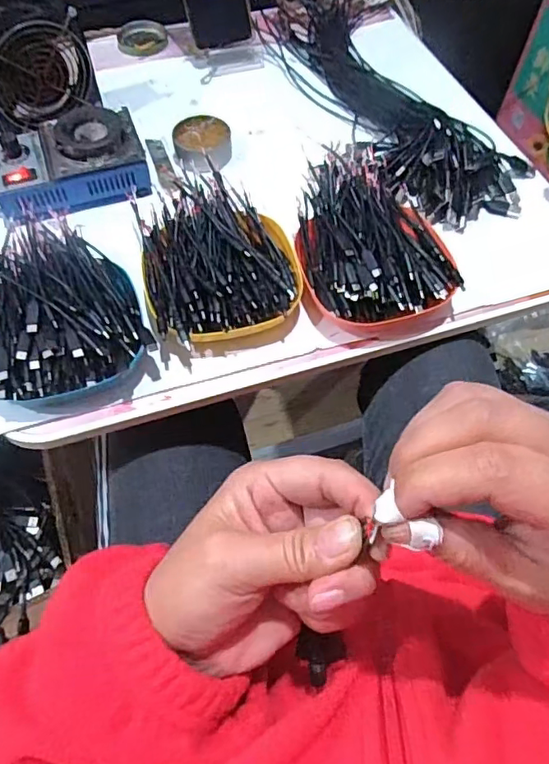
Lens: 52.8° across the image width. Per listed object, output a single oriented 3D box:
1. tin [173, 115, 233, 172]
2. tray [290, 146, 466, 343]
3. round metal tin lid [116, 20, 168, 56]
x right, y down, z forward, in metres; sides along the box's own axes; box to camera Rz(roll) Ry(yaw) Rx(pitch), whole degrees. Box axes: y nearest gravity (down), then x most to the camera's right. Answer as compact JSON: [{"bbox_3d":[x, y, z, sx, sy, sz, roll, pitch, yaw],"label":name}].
[{"bbox_3d":[-0.080,-0.268,0.622,0.062,0.025,0.070,-5,61,-3],"label":"tin"},{"bbox_3d":[0.090,-0.131,0.518,0.136,0.063,0.182,-5,61,-3],"label":"tray"},{"bbox_3d":[-0.180,-0.470,0.753,0.064,0.010,0.078,-10,61,-6],"label":"round metal tin lid"}]

